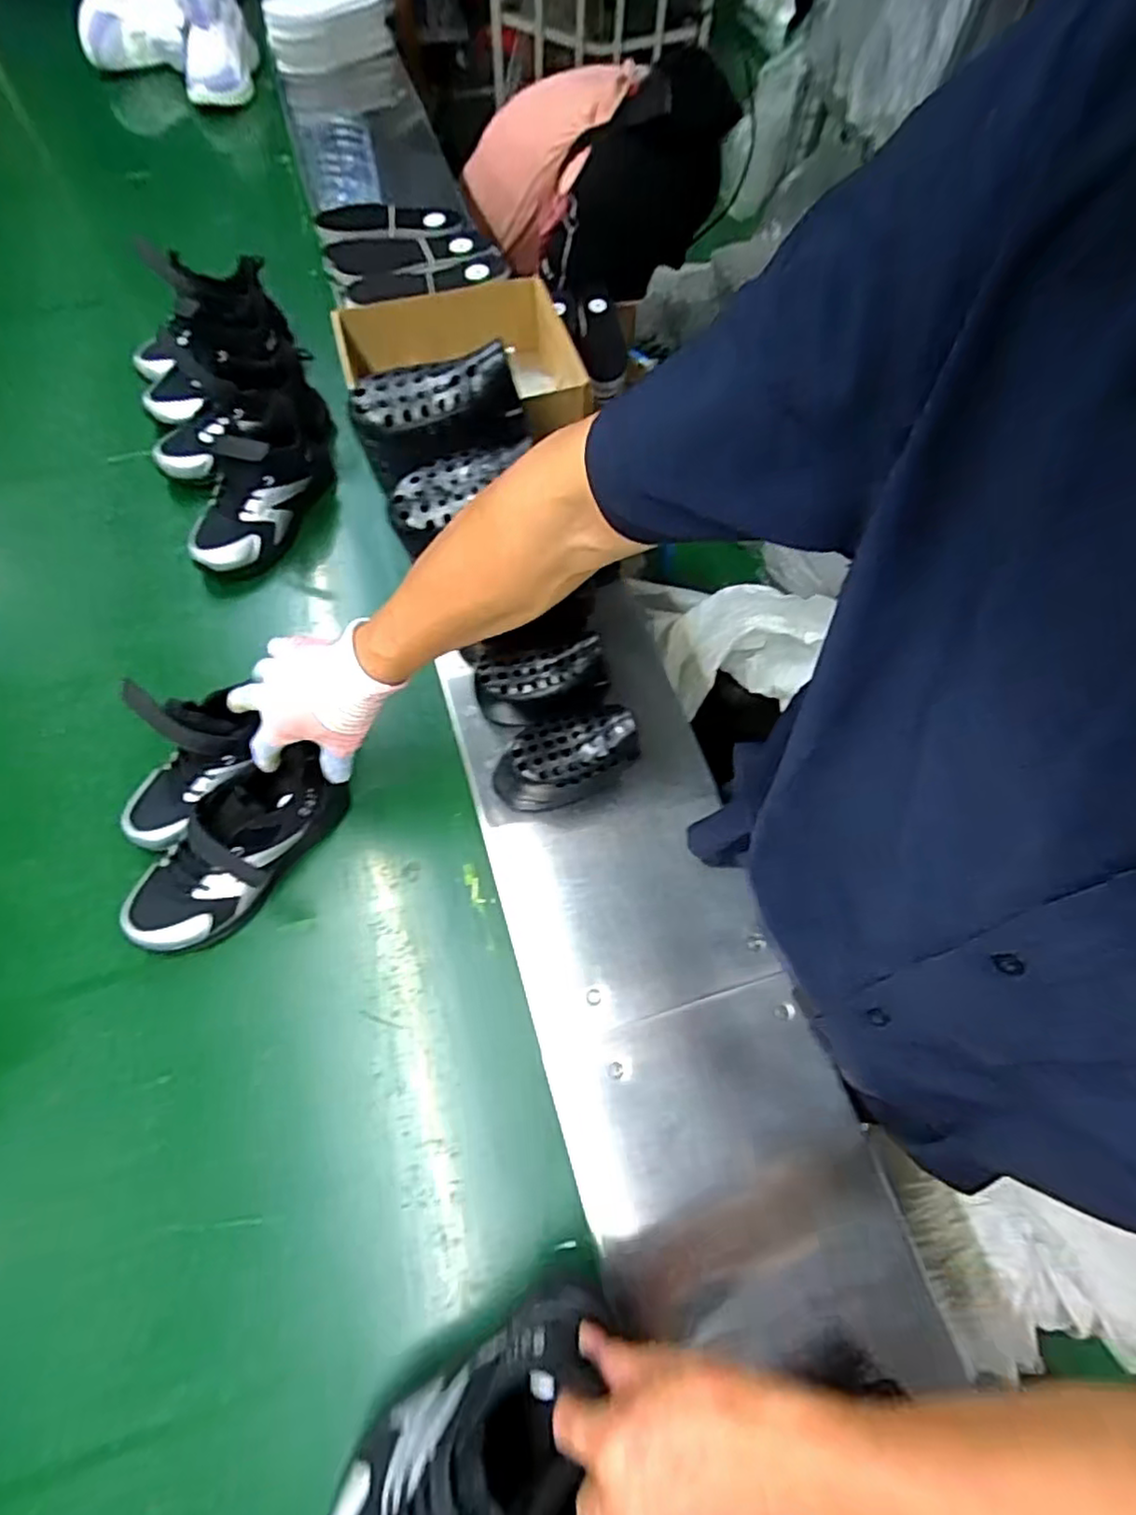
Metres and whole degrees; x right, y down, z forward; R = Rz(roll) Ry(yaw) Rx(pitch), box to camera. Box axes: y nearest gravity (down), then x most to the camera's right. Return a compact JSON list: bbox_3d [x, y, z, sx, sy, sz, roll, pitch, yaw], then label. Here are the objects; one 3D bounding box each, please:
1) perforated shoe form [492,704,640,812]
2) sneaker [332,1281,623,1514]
[{"bbox_3d":[-0.004,0.005,0.623,0.125,0.106,0.064,-20,68,-12],"label":"perforated shoe form"},{"bbox_3d":[-0.069,0.426,0.395,0.212,0.108,0.076,-44,75,-5],"label":"sneaker"}]

